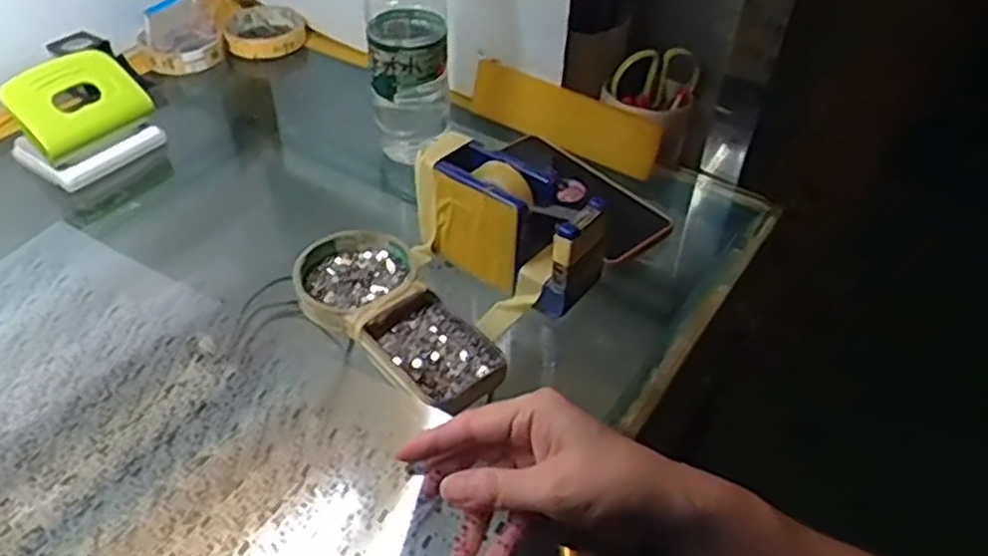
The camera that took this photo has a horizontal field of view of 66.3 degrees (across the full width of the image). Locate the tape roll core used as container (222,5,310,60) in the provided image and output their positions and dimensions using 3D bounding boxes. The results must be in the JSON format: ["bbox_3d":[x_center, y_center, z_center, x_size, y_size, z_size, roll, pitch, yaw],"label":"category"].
[{"bbox_3d":[-0.249,-0.272,0.828,0.086,0.021,0.095,-8,44,-8],"label":"tape roll core used as container"}]

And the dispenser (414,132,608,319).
[{"bbox_3d":[0.013,-0.039,0.527,0.137,0.079,0.053,29,51,26],"label":"dispenser"}]

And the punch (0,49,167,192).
[{"bbox_3d":[-0.345,-0.136,0.634,0.107,0.077,0.061,-31,52,-29],"label":"punch"}]

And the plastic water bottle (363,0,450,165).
[{"bbox_3d":[-0.070,-0.205,0.598,0.064,0.218,0.066,-4,44,-5],"label":"plastic water bottle"}]

